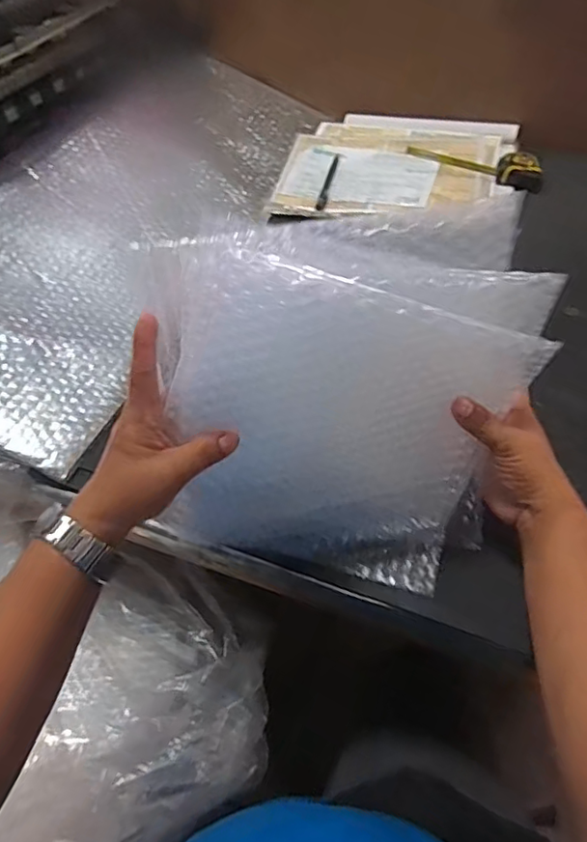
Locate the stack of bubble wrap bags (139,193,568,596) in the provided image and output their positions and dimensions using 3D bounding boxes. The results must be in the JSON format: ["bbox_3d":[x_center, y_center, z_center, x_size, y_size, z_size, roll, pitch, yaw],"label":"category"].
[{"bbox_3d":[0.040,-0.003,0.415,0.263,0.273,0.043,-2,31,-13],"label":"stack of bubble wrap bags"}]

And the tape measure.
[{"bbox_3d":[0.273,-0.384,0.864,0.193,0.044,0.051,14,51,16],"label":"tape measure"}]

